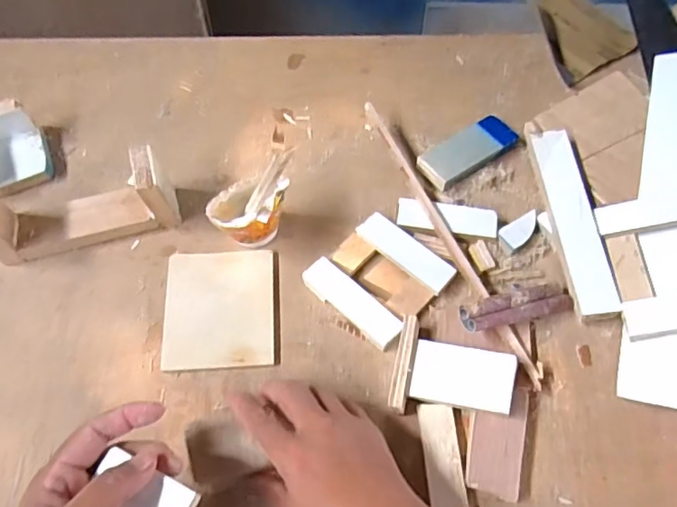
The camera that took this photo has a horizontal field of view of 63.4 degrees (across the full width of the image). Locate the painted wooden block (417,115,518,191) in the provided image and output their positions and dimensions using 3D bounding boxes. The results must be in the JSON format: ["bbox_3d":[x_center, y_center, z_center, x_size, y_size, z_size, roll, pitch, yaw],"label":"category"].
[{"bbox_3d":[0.122,-0.097,0.519,0.093,0.021,0.041,-31,69,-14],"label":"painted wooden block"}]

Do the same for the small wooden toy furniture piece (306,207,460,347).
[{"bbox_3d":[0.035,0.020,0.468,0.090,0.017,0.090,41,71,16],"label":"small wooden toy furniture piece"}]

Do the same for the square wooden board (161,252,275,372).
[{"bbox_3d":[-0.100,0.047,0.462,0.090,0.009,0.100,-2,65,-1],"label":"square wooden board"}]

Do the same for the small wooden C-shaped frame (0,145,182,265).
[{"bbox_3d":[-0.224,-0.040,0.465,0.157,0.074,0.048,-15,66,-7],"label":"small wooden C-shaped frame"}]

